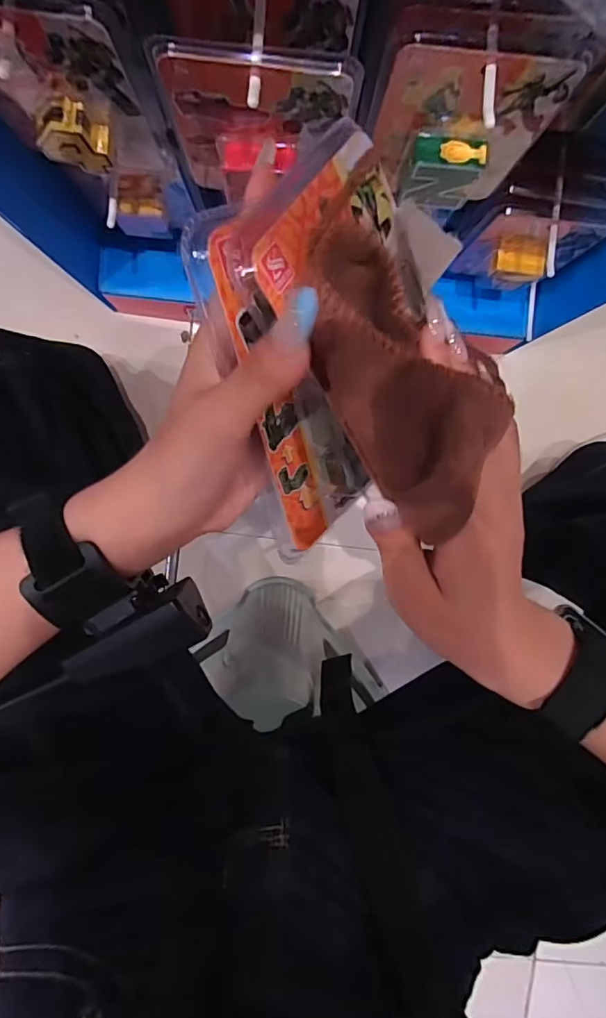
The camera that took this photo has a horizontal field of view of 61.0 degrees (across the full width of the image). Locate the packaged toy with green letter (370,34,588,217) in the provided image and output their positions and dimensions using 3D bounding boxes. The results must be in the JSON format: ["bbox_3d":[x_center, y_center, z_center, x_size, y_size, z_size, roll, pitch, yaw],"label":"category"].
[{"bbox_3d":[0.104,-0.252,0.347,0.106,0.134,0.033,5,93,-3],"label":"packaged toy with green letter"}]

